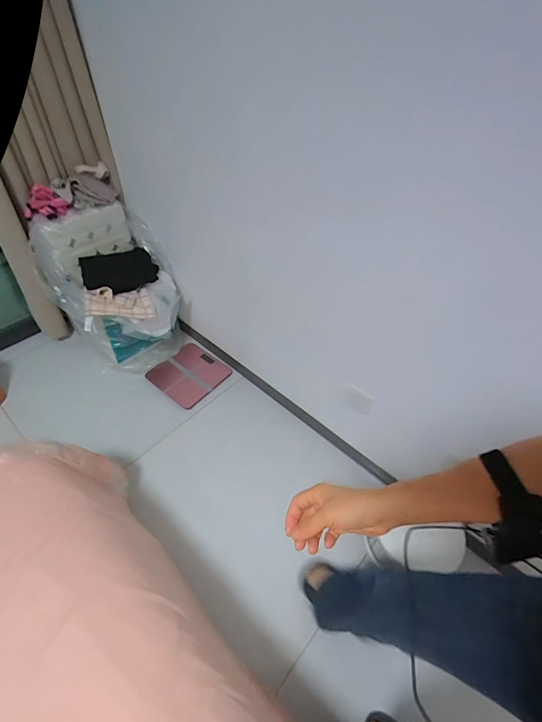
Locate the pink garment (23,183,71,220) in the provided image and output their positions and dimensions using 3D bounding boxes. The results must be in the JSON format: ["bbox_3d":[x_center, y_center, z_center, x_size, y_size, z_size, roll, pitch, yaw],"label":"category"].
[{"bbox_3d":[-0.797,-0.558,1.271,0.114,0.077,0.118,19,49,12],"label":"pink garment"}]

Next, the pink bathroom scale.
[{"bbox_3d":[-0.348,0.048,1.533,0.272,0.022,0.264,32,53,23],"label":"pink bathroom scale"}]

